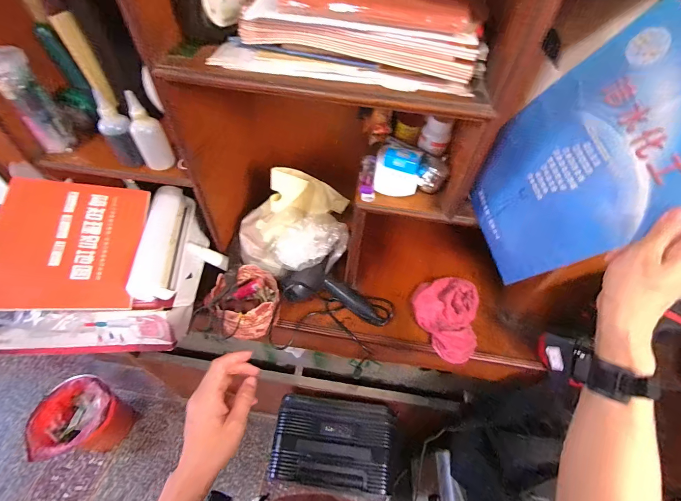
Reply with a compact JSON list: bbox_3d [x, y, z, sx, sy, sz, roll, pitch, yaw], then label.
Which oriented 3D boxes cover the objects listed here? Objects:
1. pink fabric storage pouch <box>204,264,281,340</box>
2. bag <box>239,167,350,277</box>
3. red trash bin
[{"bbox_3d":[-0.185,0.101,0.650,0.120,0.085,0.130,10,52,4],"label":"pink fabric storage pouch"},{"bbox_3d":[-0.098,-0.070,0.683,0.214,0.151,0.195,1,52,-3],"label":"bag"},{"bbox_3d":[-0.981,0.662,1.261,0.221,0.356,0.253,19,53,11],"label":"red trash bin"}]

